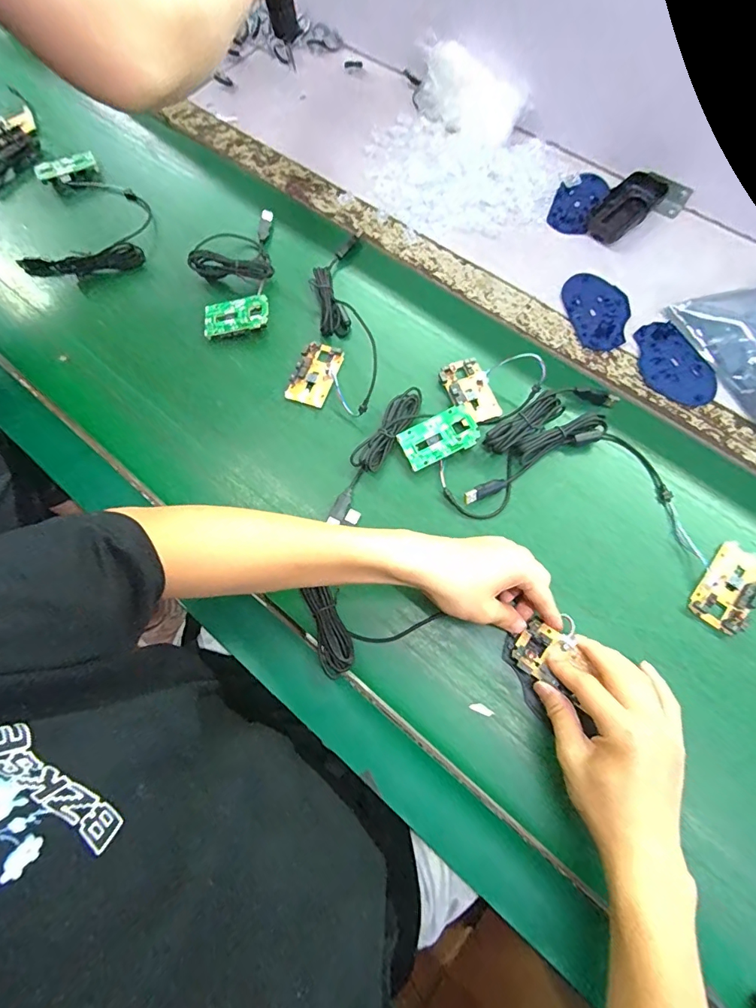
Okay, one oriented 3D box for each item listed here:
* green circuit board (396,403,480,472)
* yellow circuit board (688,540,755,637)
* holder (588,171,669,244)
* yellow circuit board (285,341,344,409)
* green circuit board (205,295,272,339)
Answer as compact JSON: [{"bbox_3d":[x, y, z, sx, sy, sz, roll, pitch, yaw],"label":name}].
[{"bbox_3d":[0.064,-0.068,0.470,0.079,0.014,0.044,-26,72,-6],"label":"green circuit board"},{"bbox_3d":[0.322,0.077,0.413,0.046,0.010,0.079,37,76,14],"label":"yellow circuit board"},{"bbox_3d":[0.314,-0.379,0.575,0.111,0.018,0.050,-42,74,-11],"label":"holder"},{"bbox_3d":[-0.070,-0.146,0.512,0.045,0.013,0.075,18,73,9],"label":"yellow circuit board"},{"bbox_3d":[-0.166,-0.220,0.530,0.076,0.010,0.040,-9,77,6],"label":"green circuit board"}]

